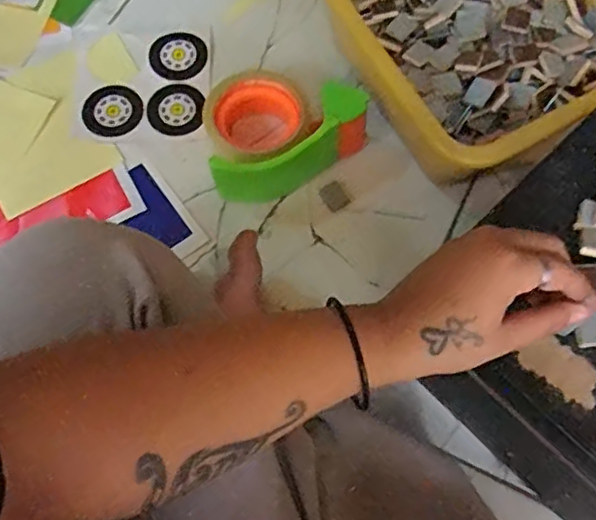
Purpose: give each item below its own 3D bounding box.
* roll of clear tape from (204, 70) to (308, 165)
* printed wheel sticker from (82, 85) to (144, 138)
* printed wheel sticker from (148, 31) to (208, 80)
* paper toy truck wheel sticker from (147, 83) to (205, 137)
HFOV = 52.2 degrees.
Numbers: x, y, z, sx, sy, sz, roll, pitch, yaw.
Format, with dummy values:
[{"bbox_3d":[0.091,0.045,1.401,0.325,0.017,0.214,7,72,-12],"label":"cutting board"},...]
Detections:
[{"bbox_3d":[-0.034,-0.116,0.532,0.079,0.057,0.085,0,69,0],"label":"roll of clear tape"},{"bbox_3d":[-0.178,-0.144,0.583,0.055,0.006,0.050,-27,71,-10],"label":"printed wheel sticker"},{"bbox_3d":[-0.119,-0.204,0.605,0.056,0.010,0.047,-31,72,-12],"label":"printed wheel sticker"},{"bbox_3d":[-0.118,-0.147,0.587,0.051,0.004,0.056,1,69,0],"label":"paper toy truck wheel sticker"}]

